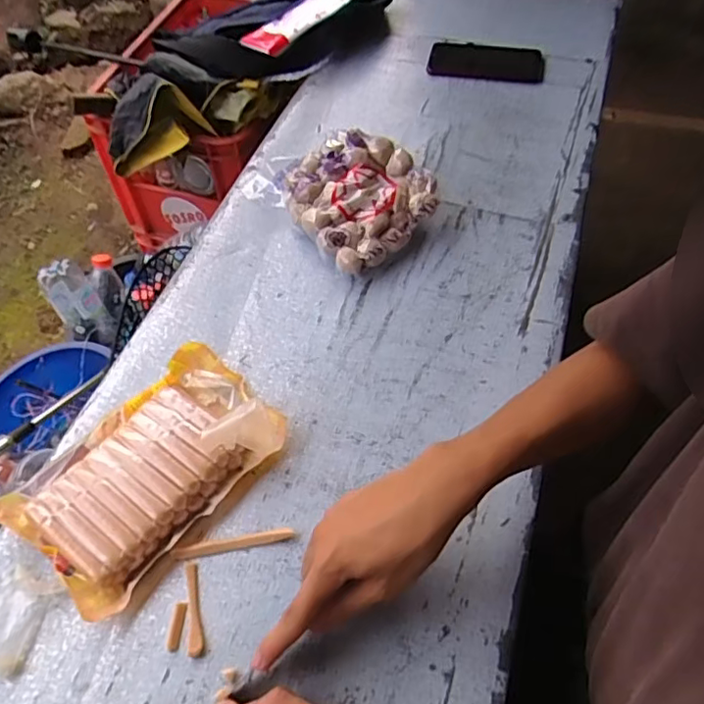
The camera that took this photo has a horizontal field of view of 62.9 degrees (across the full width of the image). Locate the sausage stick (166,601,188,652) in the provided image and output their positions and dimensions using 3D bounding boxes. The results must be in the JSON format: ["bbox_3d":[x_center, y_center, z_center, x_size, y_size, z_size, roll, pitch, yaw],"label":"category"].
[{"bbox_3d":[-0.129,0.201,0.423,0.009,0.004,0.033,2,55,5],"label":"sausage stick"}]

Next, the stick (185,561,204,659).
[{"bbox_3d":[-0.118,0.191,0.429,0.009,0.006,0.066,-13,55,-6],"label":"stick"}]

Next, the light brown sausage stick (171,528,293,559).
[{"bbox_3d":[-0.093,0.151,0.455,0.093,0.007,0.011,-9,55,-3],"label":"light brown sausage stick"}]

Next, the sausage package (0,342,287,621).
[{"bbox_3d":[-0.168,0.091,0.479,0.136,0.045,0.213,34,63,24],"label":"sausage package"}]

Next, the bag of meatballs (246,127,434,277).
[{"bbox_3d":[-0.015,-0.185,0.647,0.140,0.067,0.204,-38,61,-21],"label":"bag of meatballs"}]

